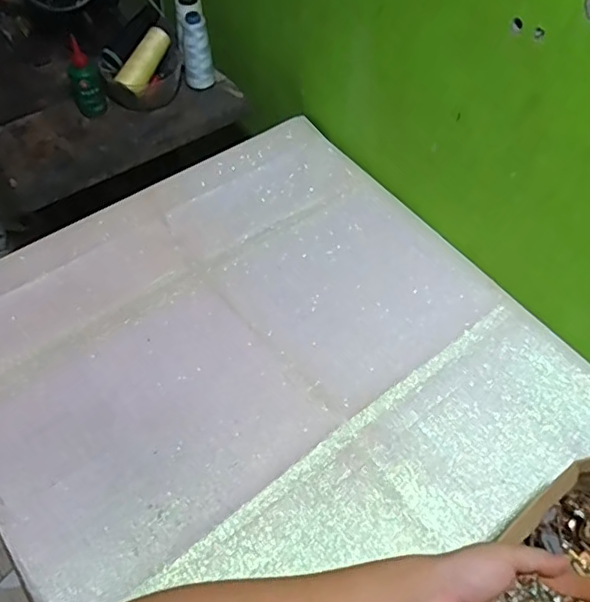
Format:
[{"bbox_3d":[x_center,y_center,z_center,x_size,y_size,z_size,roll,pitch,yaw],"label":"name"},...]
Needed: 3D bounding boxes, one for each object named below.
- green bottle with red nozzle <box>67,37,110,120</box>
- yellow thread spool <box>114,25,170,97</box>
[{"bbox_3d":[-0.300,-0.316,0.826,0.044,0.129,0.033,-18,58,-13],"label":"green bottle with red nozzle"},{"bbox_3d":[-0.228,-0.366,0.874,0.035,0.035,0.115,26,79,16],"label":"yellow thread spool"}]

